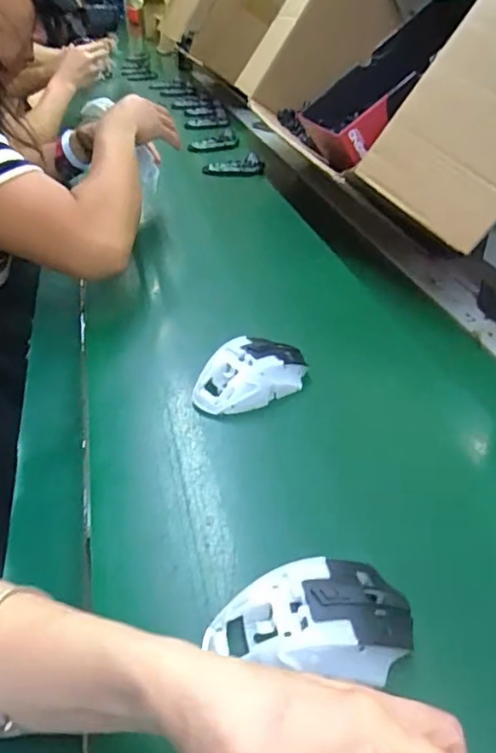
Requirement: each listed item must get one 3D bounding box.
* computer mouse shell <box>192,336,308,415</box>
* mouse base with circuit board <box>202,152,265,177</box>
[{"bbox_3d":[0.003,-0.002,0.526,0.112,0.040,0.063,-19,40,-27],"label":"computer mouse shell"},{"bbox_3d":[-0.027,-0.408,1.099,0.117,0.028,0.055,-5,38,0],"label":"mouse base with circuit board"}]

